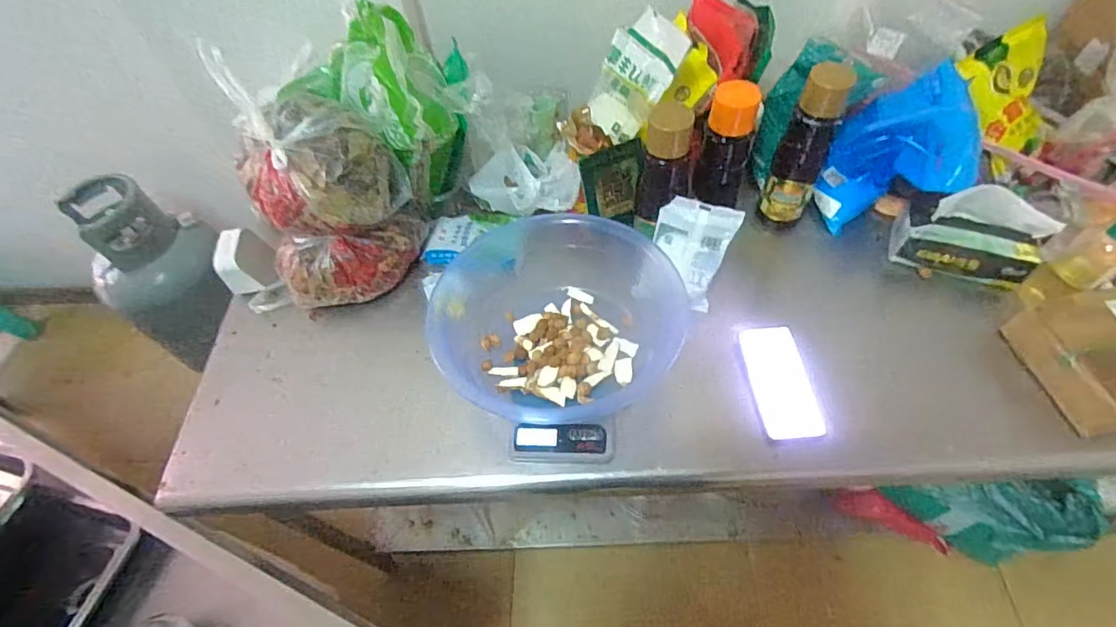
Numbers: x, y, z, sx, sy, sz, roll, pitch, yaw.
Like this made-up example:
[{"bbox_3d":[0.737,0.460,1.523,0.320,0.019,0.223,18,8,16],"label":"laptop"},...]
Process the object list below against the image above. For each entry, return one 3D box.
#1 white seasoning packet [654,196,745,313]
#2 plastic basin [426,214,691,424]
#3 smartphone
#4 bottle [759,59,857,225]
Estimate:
[{"bbox_3d":[0.185,-0.083,0.756,0.104,0.152,0.015,17,31,8],"label":"white seasoning packet"},{"bbox_3d":[-0.013,0.009,0.729,0.298,0.133,0.300,9,58,10],"label":"plastic basin"},{"bbox_3d":[0.303,0.093,0.722,0.075,0.013,0.157,-13,63,10],"label":"smartphone"},{"bbox_3d":[0.369,-0.248,0.790,0.068,0.263,0.063,25,62,19],"label":"bottle"}]

